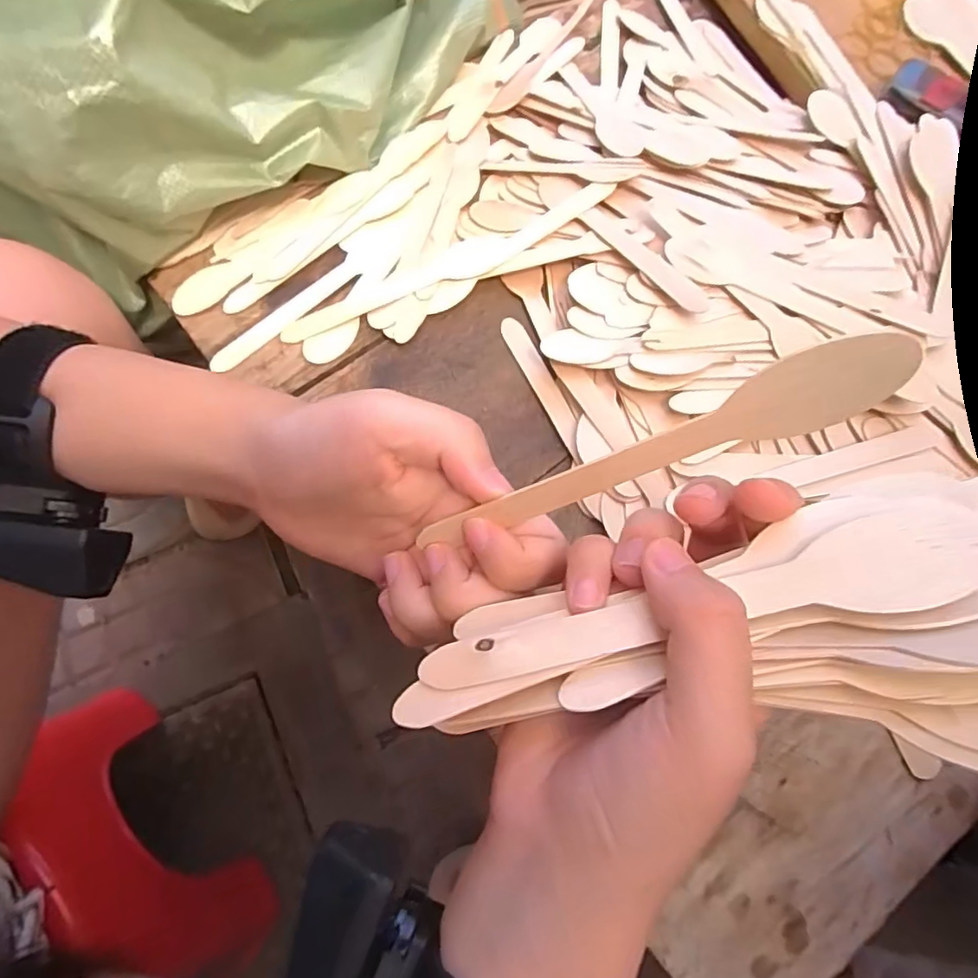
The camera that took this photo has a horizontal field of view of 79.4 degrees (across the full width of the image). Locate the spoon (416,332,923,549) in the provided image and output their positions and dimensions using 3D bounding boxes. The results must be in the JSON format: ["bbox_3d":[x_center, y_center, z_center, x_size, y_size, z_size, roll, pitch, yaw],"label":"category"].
[{"bbox_3d":[0.040,-0.010,0.173,0.145,0.026,0.004,-18,38,25],"label":"spoon"}]

